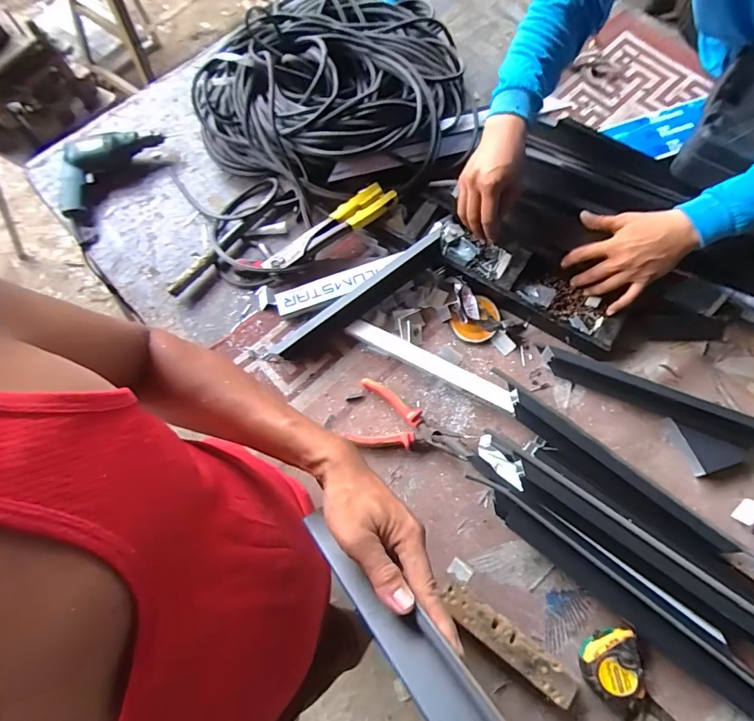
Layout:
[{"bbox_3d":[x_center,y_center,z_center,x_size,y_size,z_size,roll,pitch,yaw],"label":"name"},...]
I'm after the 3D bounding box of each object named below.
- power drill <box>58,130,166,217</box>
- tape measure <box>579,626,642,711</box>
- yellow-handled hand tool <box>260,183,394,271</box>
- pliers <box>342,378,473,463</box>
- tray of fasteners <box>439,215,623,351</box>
[{"bbox_3d":[-0.515,-0.369,0.827,0.077,0.074,0.230,42,76,14],"label":"power drill"},{"bbox_3d":[0.299,0.390,0.548,0.074,0.035,0.077,-21,71,-7],"label":"tape measure"},{"bbox_3d":[-0.081,-0.223,0.739,0.250,0.051,0.048,-31,73,-10],"label":"yellow-handled hand tool"},{"bbox_3d":[0.045,0.101,0.665,0.181,0.024,0.095,20,72,8],"label":"pliers"},{"bbox_3d":[0.248,-0.136,0.728,0.330,0.043,0.101,38,75,13],"label":"tray of fasteners"}]

